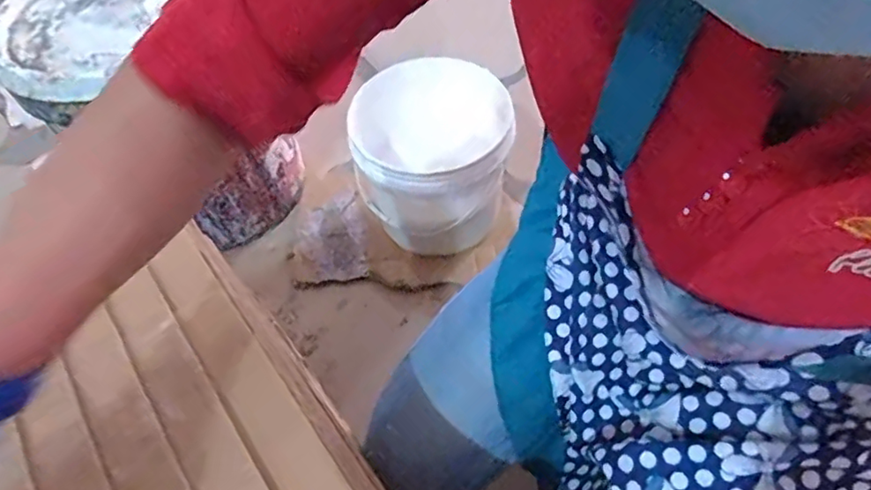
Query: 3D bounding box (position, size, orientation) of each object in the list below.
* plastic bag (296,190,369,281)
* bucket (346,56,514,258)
[{"bbox_3d":[-0.157,-0.015,0.870,0.100,0.026,0.143,-7,56,0],"label":"plastic bag"},{"bbox_3d":[-0.006,-0.110,0.817,0.211,0.194,0.200,-2,56,3],"label":"bucket"}]

